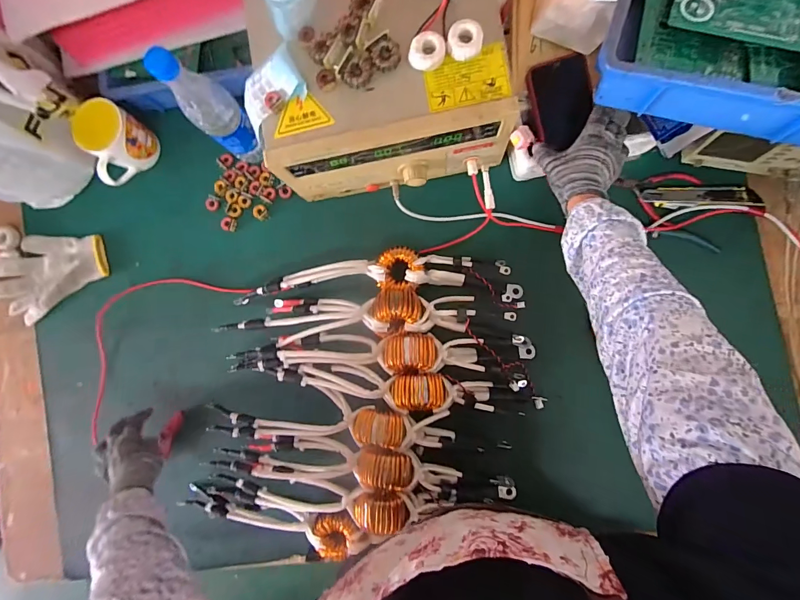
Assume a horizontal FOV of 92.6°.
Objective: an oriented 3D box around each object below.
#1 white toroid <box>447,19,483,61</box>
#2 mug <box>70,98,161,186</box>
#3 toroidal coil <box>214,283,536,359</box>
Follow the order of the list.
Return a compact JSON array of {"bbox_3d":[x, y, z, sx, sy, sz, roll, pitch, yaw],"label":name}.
[{"bbox_3d":[0.077,-0.305,0.451,0.039,0.016,0.042,0,88,6],"label":"white toroid"},{"bbox_3d":[-0.473,-0.257,0.632,0.074,0.089,0.112,36,92,6],"label":"mug"},{"bbox_3d":[-0.039,0.022,0.593,0.456,0.097,0.092,3,89,7],"label":"toroidal coil"}]

